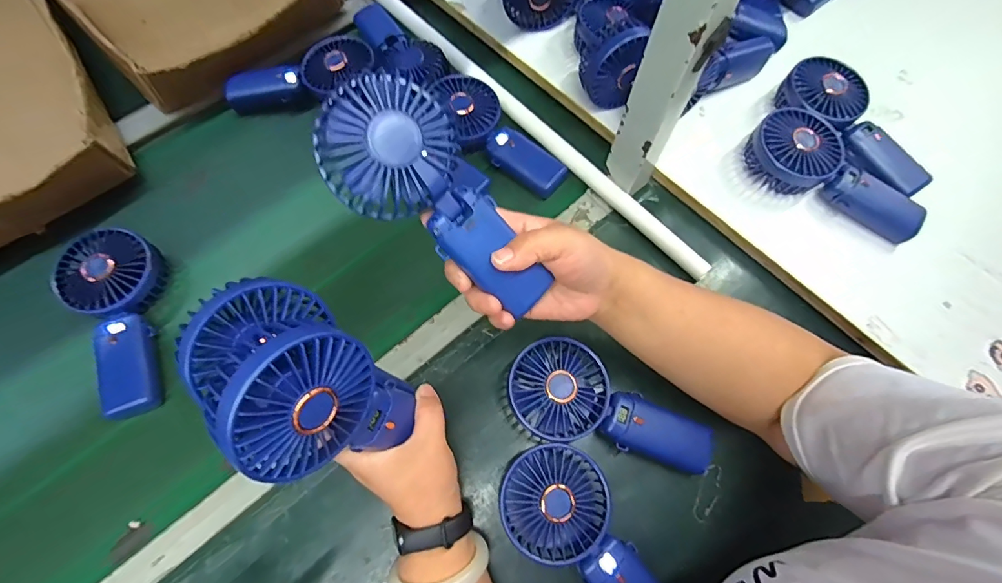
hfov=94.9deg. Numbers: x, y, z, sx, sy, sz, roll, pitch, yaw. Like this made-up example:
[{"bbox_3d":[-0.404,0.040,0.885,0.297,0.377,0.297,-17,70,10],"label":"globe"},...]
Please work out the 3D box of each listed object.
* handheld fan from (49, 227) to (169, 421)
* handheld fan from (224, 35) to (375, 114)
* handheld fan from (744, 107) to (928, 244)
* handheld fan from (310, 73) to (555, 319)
[{"bbox_3d":[-0.372,0.031,0.444,0.082,0.036,0.187,-16,69,-7],"label":"handheld fan"},{"bbox_3d":[-0.242,-0.255,0.563,0.180,0.040,0.087,-25,71,-10],"label":"handheld fan"},{"bbox_3d":[0.354,-0.124,0.489,0.186,0.048,0.087,32,71,11],"label":"handheld fan"},{"bbox_3d":[-0.039,-0.052,0.301,0.175,0.040,0.071,46,72,-23],"label":"handheld fan"}]

